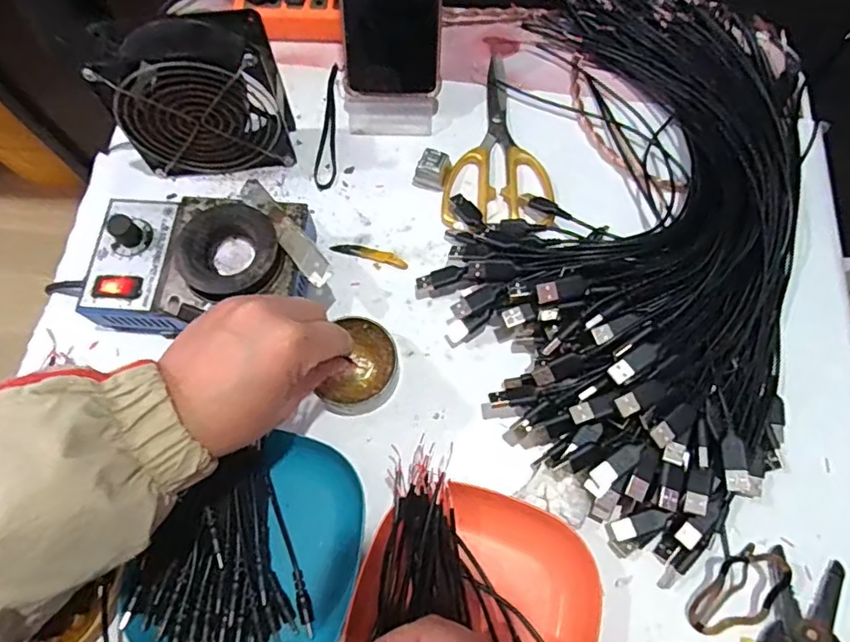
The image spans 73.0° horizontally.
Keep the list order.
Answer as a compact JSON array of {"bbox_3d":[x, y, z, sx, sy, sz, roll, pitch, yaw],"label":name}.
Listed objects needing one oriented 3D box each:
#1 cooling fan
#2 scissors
[{"bbox_3d":[-0.168,-0.168,0.436,0.115,0.117,0.050,-6,71,-1],"label":"cooling fan"},{"bbox_3d":[0.059,-0.156,0.485,0.088,0.010,0.168,0,71,1],"label":"scissors"}]

